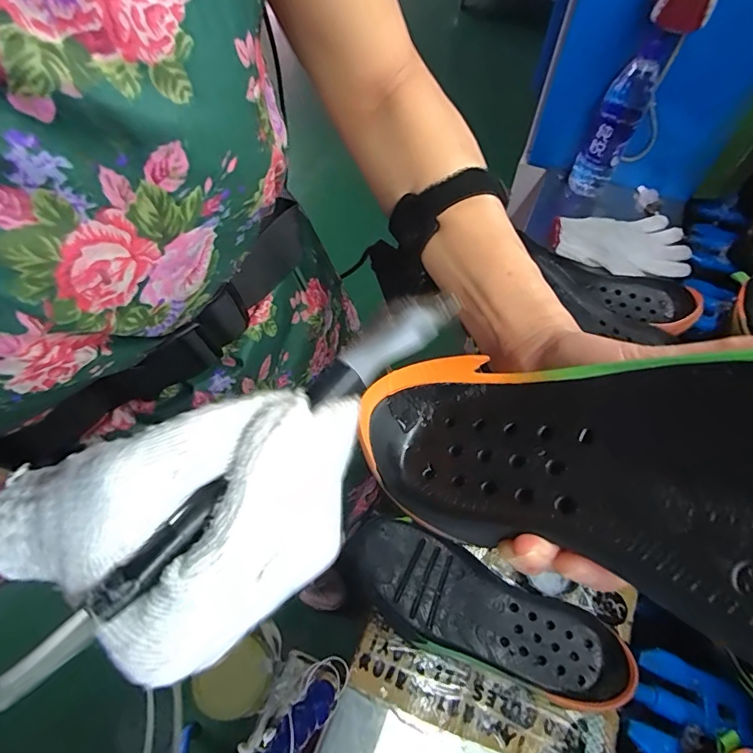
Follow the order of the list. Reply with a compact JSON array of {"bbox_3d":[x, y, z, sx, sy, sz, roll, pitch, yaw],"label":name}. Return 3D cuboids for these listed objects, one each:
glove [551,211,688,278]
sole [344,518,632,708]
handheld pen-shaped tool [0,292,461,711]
[{"bbox_3d":[0.382,-0.212,0.735,0.197,0.031,0.113,11,58,5],"label":"glove"},{"bbox_3d":[0.100,0.231,0.452,0.263,0.043,0.096,24,60,13],"label":"sole"},{"bbox_3d":[-0.043,0.030,0.164,0.022,0.013,0.192,39,67,20],"label":"handheld pen-shaped tool"}]

